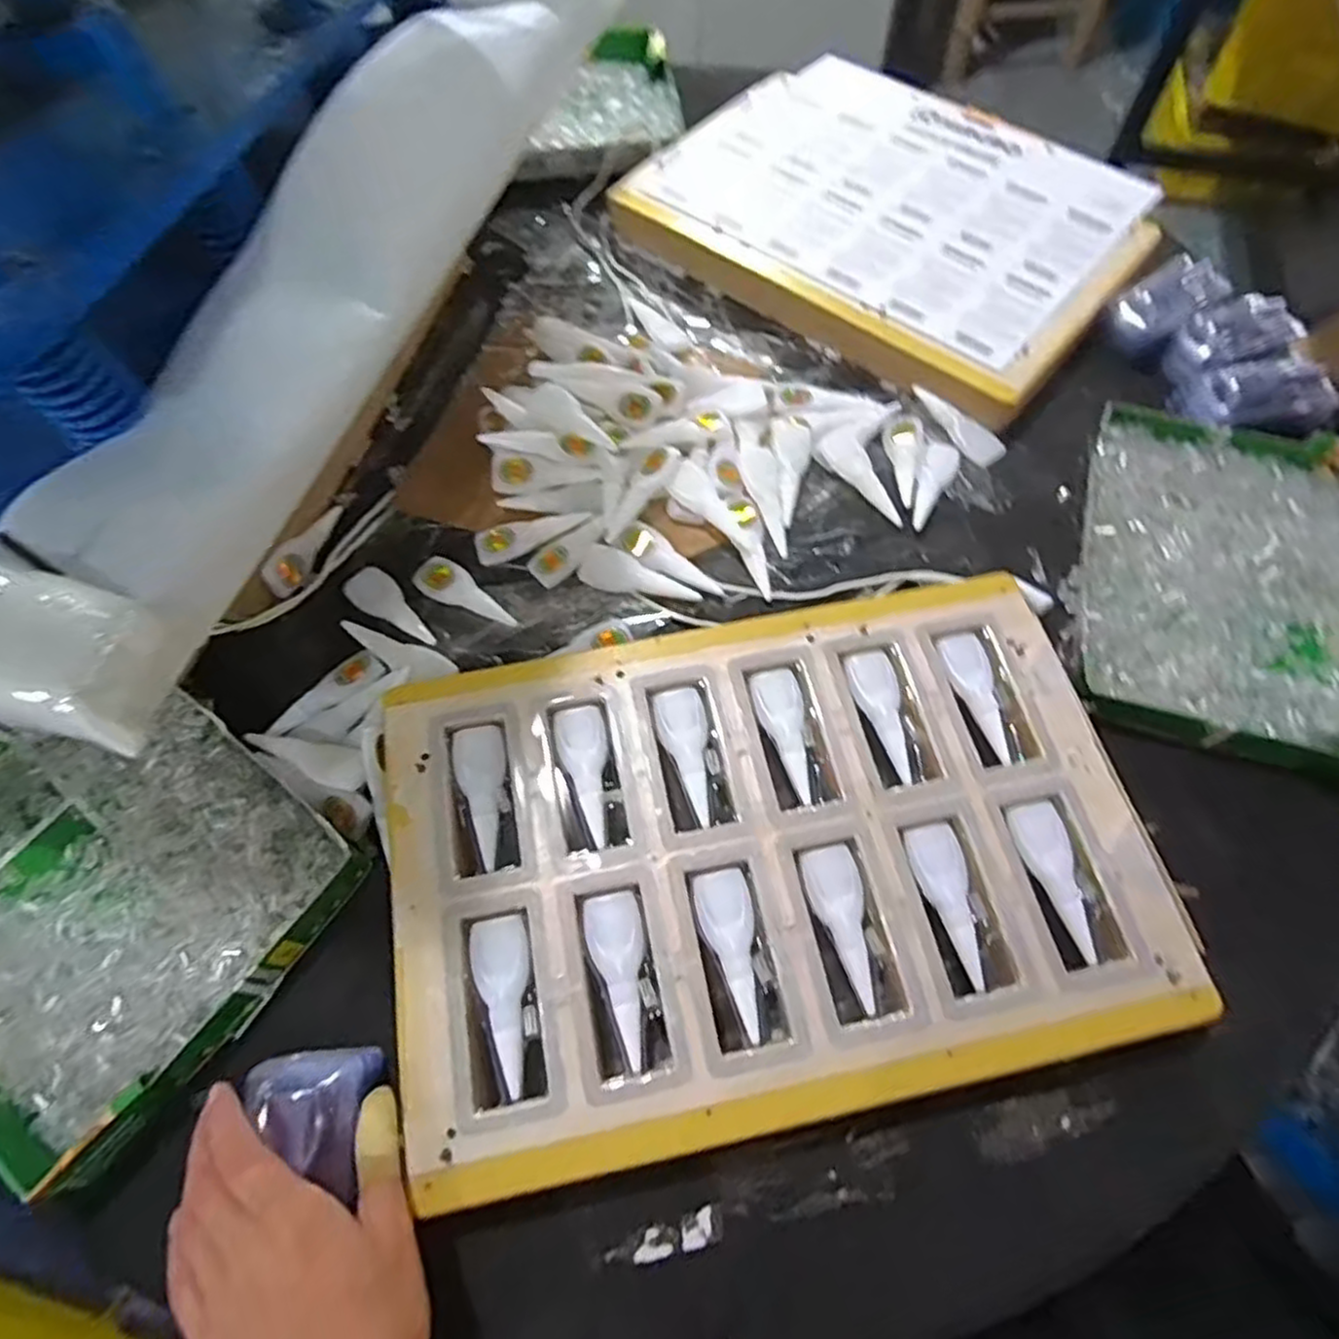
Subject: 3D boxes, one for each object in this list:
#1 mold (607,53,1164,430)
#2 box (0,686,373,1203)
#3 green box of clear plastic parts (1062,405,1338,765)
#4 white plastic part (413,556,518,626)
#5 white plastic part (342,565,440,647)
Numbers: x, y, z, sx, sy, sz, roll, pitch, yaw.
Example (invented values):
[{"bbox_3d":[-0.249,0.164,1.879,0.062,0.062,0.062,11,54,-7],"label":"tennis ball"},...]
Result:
[{"bbox_3d":[0.208,-0.423,0.693,0.408,0.045,0.333,36,69,17],"label":"mold"},{"bbox_3d":[-0.340,0.122,0.436,0.266,0.036,0.216,35,68,17],"label":"box"},{"bbox_3d":[0.403,-0.063,0.519,0.216,0.038,0.268,16,64,8],"label":"green box of clear plastic parts"},{"bbox_3d":[-0.143,-0.052,0.527,0.085,0.011,0.030,34,68,16],"label":"white plastic part"},{"bbox_3d":[-0.196,-0.043,0.523,0.031,0.008,0.088,-42,70,-19],"label":"white plastic part"}]

